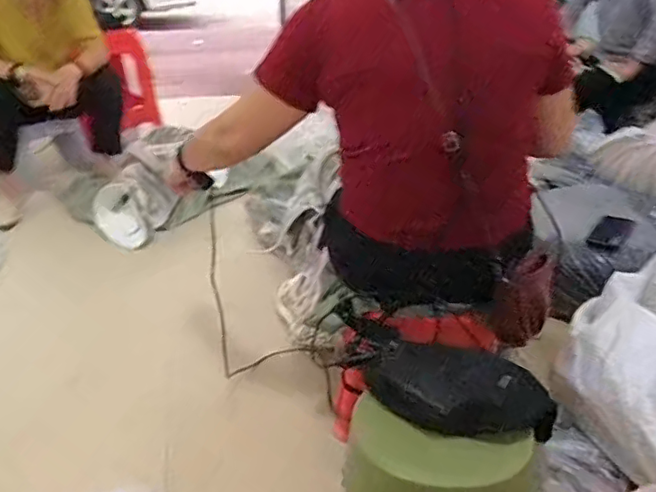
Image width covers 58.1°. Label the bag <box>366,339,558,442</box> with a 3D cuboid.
[{"bbox_3d":[0.198,0.219,0.892,0.283,0.074,0.121,5,29,8],"label":"bag"}]

